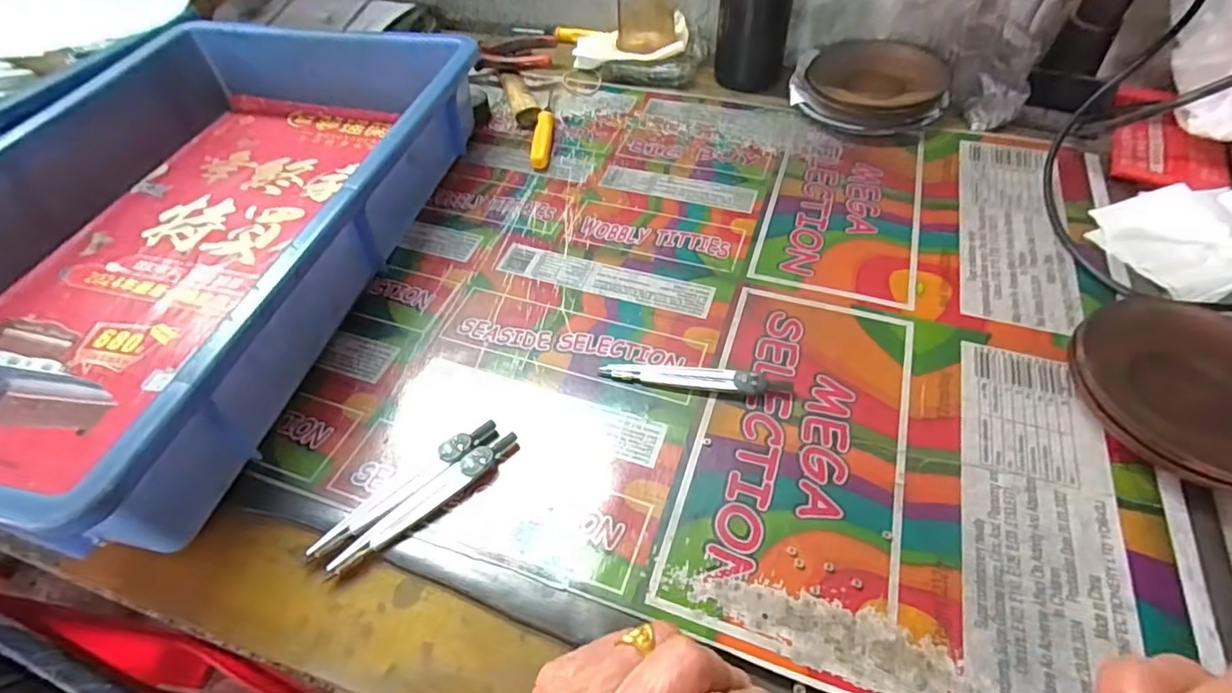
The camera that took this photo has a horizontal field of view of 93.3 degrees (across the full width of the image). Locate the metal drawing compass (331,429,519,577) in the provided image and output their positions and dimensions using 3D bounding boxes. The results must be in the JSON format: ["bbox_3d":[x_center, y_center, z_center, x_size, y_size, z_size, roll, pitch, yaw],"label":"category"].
[{"bbox_3d":[-0.098,0.079,0.302,0.107,0.008,0.015,-37,59,-24],"label":"metal drawing compass"}]

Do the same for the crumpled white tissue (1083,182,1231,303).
[{"bbox_3d":[0.388,-0.078,0.392,0.091,0.028,0.088,-21,54,-14],"label":"crumpled white tissue"}]

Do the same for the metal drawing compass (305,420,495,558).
[{"bbox_3d":[-0.110,0.073,0.306,0.106,0.008,0.015,-34,58,-23],"label":"metal drawing compass"}]

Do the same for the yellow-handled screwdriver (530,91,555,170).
[{"bbox_3d":[-0.063,-0.200,0.523,0.015,0.014,0.117,-1,52,2],"label":"yellow-handled screwdriver"}]

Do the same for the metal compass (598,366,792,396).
[{"bbox_3d":[0.047,0.017,0.346,0.111,0.010,0.016,7,52,8],"label":"metal compass"}]

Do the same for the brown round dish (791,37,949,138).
[{"bbox_3d":[0.234,-0.237,0.530,0.124,0.024,0.129,-1,52,1],"label":"brown round dish"}]

